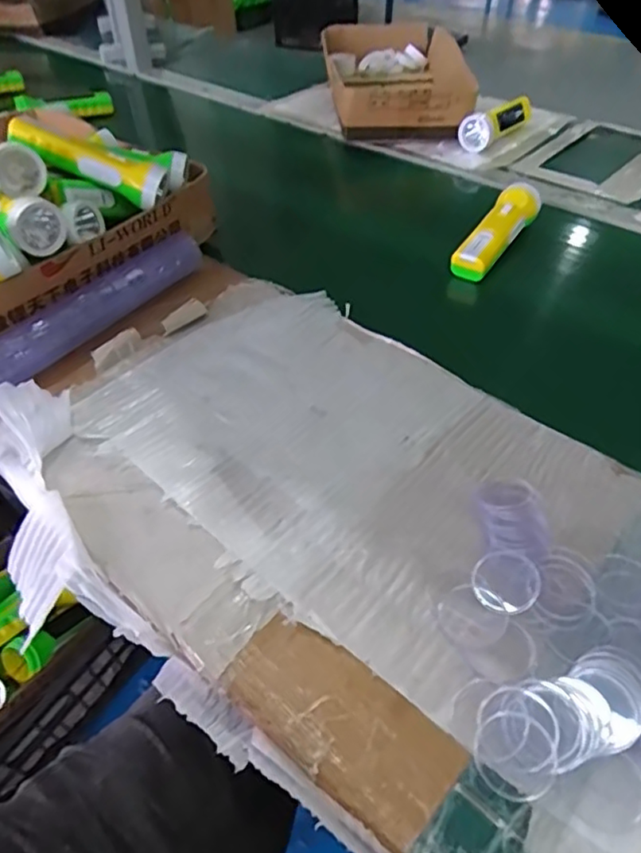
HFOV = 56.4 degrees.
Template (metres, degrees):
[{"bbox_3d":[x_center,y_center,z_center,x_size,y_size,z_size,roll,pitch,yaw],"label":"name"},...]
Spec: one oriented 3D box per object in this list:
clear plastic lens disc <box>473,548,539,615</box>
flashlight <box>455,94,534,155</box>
[{"bbox_3d":[0.129,0.108,0.417,0.043,0.007,0.047,-1,46,1],"label":"clear plastic lens disc"},{"bbox_3d":[0.283,-0.488,0.964,0.055,0.056,0.172,28,53,26],"label":"flashlight"}]

